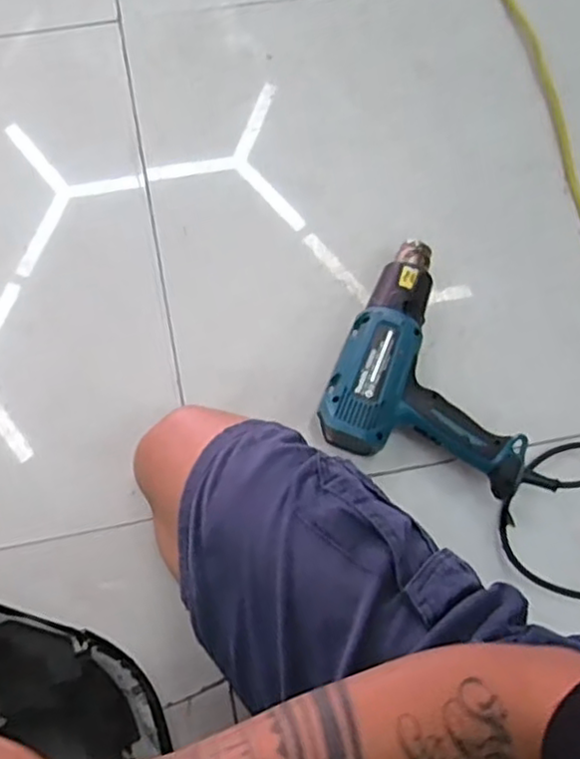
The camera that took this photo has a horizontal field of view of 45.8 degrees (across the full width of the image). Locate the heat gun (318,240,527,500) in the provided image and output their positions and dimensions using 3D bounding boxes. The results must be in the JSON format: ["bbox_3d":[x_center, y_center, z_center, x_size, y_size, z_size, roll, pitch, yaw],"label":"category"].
[{"bbox_3d":[0.156,-0.014,0.705,0.198,0.065,0.224,21,76,2],"label":"heat gun"}]

